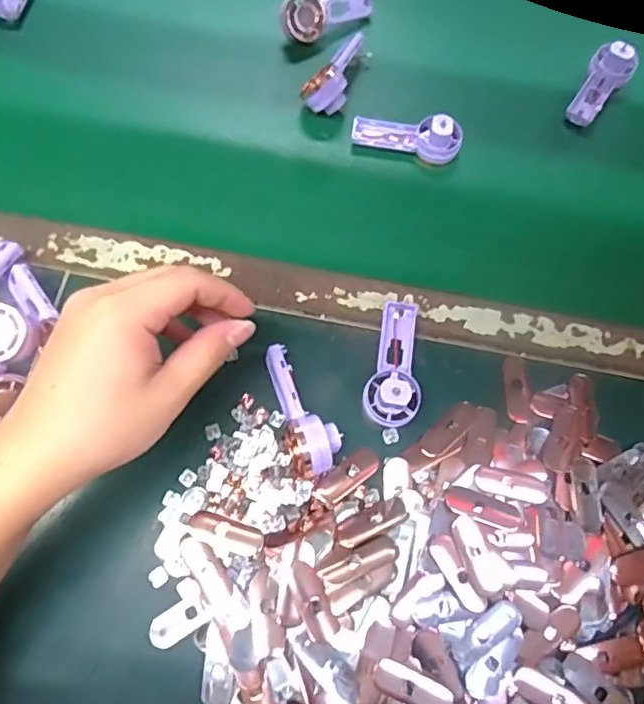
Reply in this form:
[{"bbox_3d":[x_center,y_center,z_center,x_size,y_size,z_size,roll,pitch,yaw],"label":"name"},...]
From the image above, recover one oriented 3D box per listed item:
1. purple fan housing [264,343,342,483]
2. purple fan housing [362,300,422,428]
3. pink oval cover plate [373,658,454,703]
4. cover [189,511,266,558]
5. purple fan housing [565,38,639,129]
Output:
[{"bbox_3d":[-0.017,0.040,0.389,0.034,0.033,0.093,-25,73,-10],"label":"purple fan housing"},{"bbox_3d":[0.058,0.005,0.410,0.039,0.030,0.097,15,71,4],"label":"purple fan housing"},{"bbox_3d":[0.056,0.205,0.344,0.049,0.008,0.018,24,72,7],"label":"pink oval cover plate"},{"bbox_3d":[-0.063,0.119,0.372,0.051,0.004,0.019,20,71,5],"label":"cover"},{"bbox_3d":[0.252,-0.244,0.509,0.038,0.030,0.078,35,73,10],"label":"purple fan housing"}]

